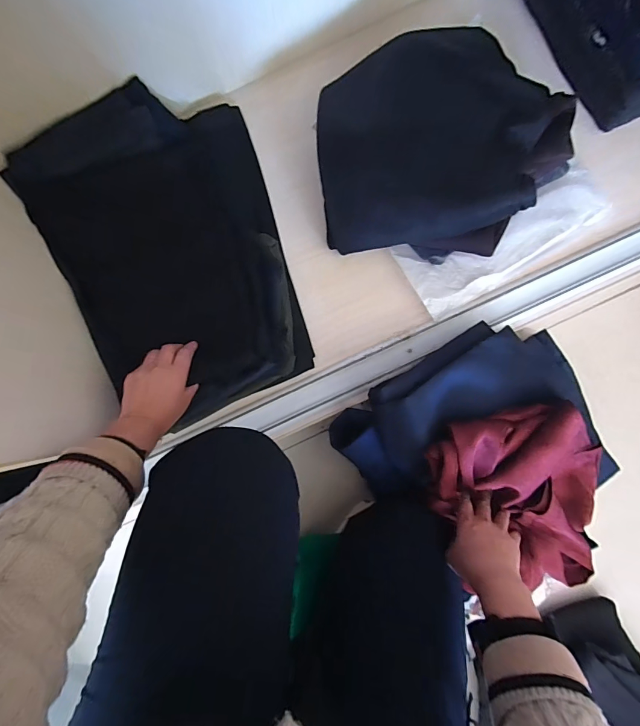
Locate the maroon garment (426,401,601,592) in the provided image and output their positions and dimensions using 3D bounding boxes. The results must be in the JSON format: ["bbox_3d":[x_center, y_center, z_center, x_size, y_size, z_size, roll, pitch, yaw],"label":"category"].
[{"bbox_3d":[0.298,0.173,0.530,0.280,0.079,0.212,37,88,5],"label":"maroon garment"}]

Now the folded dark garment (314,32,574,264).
[{"bbox_3d":[0.183,-0.298,0.547,0.379,0.143,0.249,5,86,3],"label":"folded dark garment"}]

